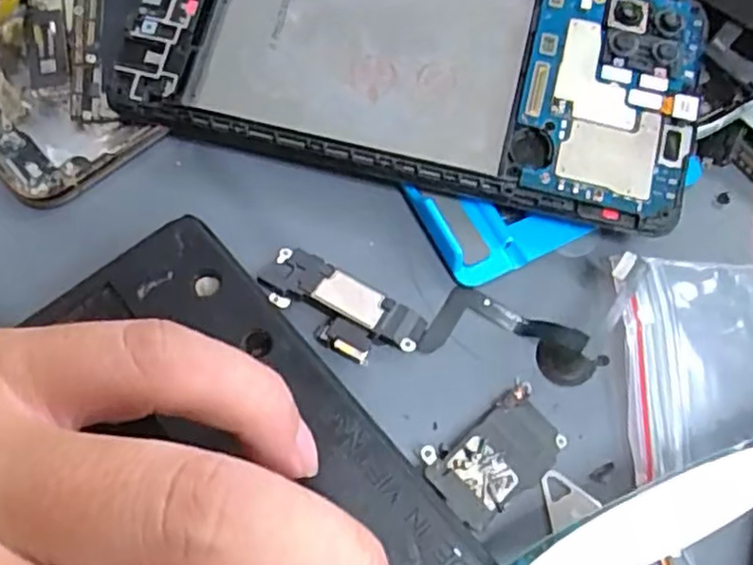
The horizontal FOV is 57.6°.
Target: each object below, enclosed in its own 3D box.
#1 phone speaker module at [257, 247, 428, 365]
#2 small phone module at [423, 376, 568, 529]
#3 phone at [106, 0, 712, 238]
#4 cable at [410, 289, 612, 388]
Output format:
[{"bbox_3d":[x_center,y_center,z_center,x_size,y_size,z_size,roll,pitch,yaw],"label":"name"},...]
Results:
[{"bbox_3d":[-0.010,0.007,0.179,0.043,0.009,0.020,29,69,8],"label":"phone speaker module"},{"bbox_3d":[0.029,0.042,0.167,0.036,0.004,0.021,-29,77,-26],"label":"small phone module"},{"bbox_3d":[0.007,-0.063,0.193,0.162,0.008,0.073,15,77,5],"label":"phone"},{"bbox_3d":[0.036,0.013,0.180,0.048,0.010,0.019,14,67,2],"label":"cable"}]

